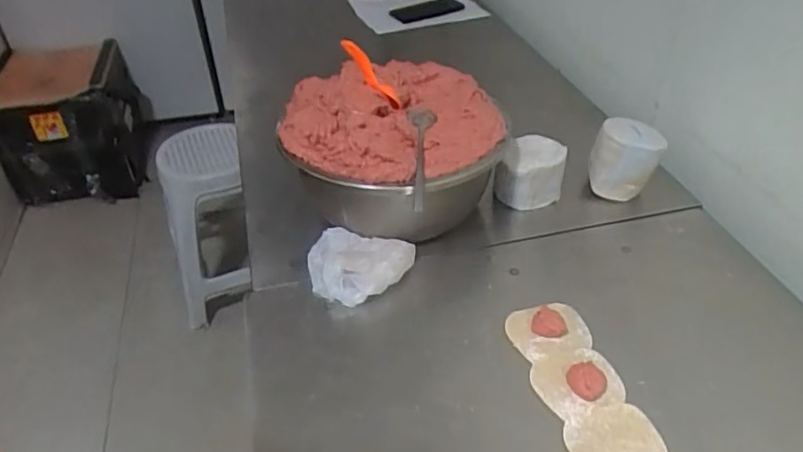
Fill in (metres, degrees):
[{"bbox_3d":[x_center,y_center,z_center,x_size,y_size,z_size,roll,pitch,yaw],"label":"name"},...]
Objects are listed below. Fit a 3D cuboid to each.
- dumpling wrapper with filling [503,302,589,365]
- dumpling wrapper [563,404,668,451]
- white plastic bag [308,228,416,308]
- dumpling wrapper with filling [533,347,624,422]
[{"bbox_3d":[0.157,0.112,0.640,0.080,0.016,0.069,-14,42,-13],"label":"dumpling wrapper with filling"},{"bbox_3d":[0.191,0.195,0.540,0.082,0.004,0.071,-13,41,-12],"label":"dumpling wrapper"},{"bbox_3d":[-0.055,0.047,0.699,0.124,0.041,0.099,11,42,15],"label":"white plastic bag"},{"bbox_3d":[0.174,0.148,0.588,0.085,0.017,0.070,-13,41,-13],"label":"dumpling wrapper with filling"}]

